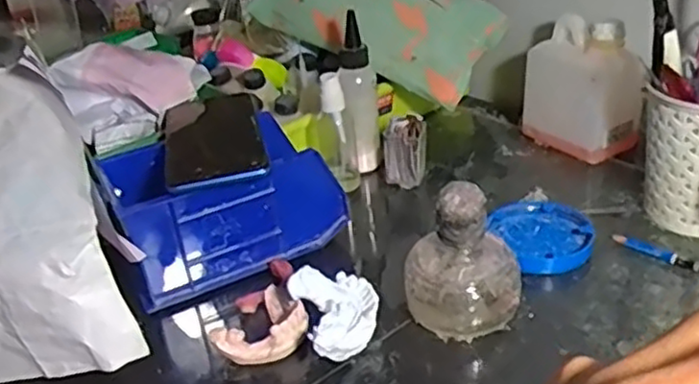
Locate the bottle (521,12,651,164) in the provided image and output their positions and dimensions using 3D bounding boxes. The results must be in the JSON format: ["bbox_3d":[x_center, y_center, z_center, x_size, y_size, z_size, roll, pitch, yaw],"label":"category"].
[{"bbox_3d":[0.216,-0.096,0.653,0.073,0.117,0.087,-18,32,-18],"label":"bottle"}]

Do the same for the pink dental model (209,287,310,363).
[{"bbox_3d":[-0.060,0.088,0.480,0.062,0.027,0.059,-10,30,-4],"label":"pink dental model"}]

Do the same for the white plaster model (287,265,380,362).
[{"bbox_3d":[-0.007,0.083,0.466,0.055,0.039,0.074,-12,31,-9],"label":"white plaster model"}]

